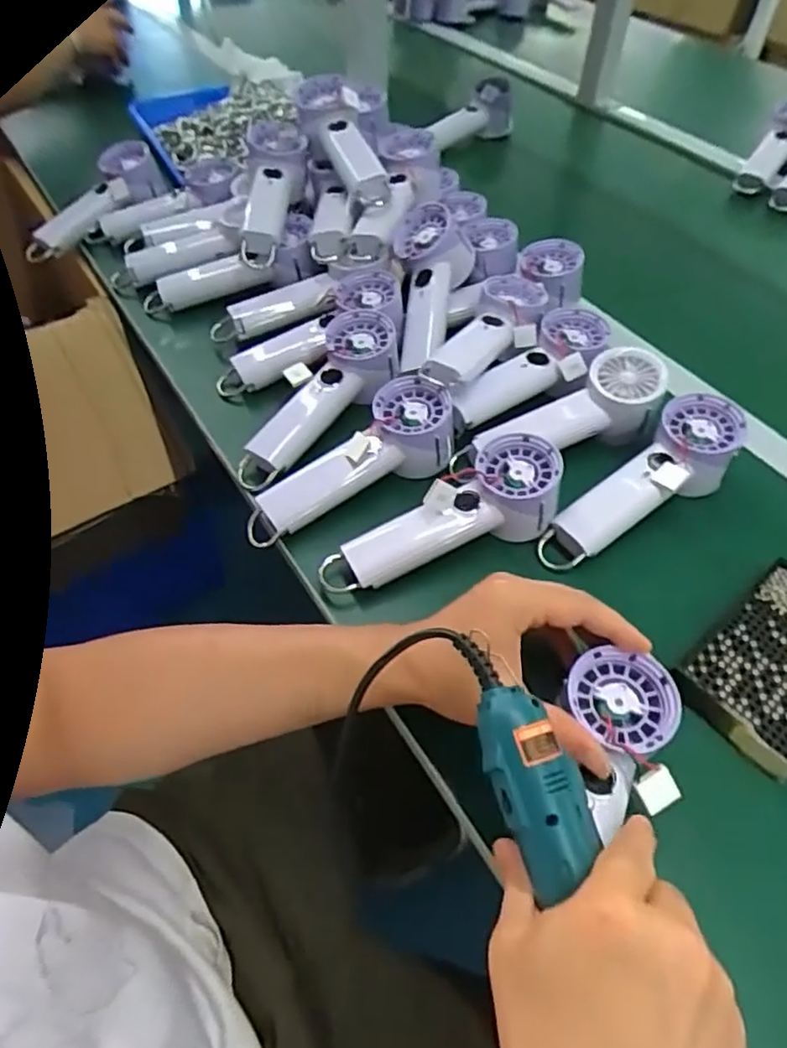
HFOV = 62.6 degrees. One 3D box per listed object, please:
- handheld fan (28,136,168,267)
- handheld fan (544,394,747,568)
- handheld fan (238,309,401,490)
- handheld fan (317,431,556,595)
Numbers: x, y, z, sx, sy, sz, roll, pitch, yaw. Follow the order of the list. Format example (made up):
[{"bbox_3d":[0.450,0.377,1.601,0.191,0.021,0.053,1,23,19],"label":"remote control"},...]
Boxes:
[{"bbox_3d":[-0.350,-0.371,0.764,0.062,0.047,0.191,38,79,25],"label":"handheld fan"},{"bbox_3d":[0.197,-0.027,0.519,0.199,0.051,0.065,-37,60,-10],"label":"handheld fan"},{"bbox_3d":[-0.063,-0.107,0.570,0.076,0.040,0.199,31,73,21],"label":"handheld fan"},{"bbox_3d":[0.034,-0.009,0.484,0.186,0.051,0.060,-17,55,-13],"label":"handheld fan"}]

